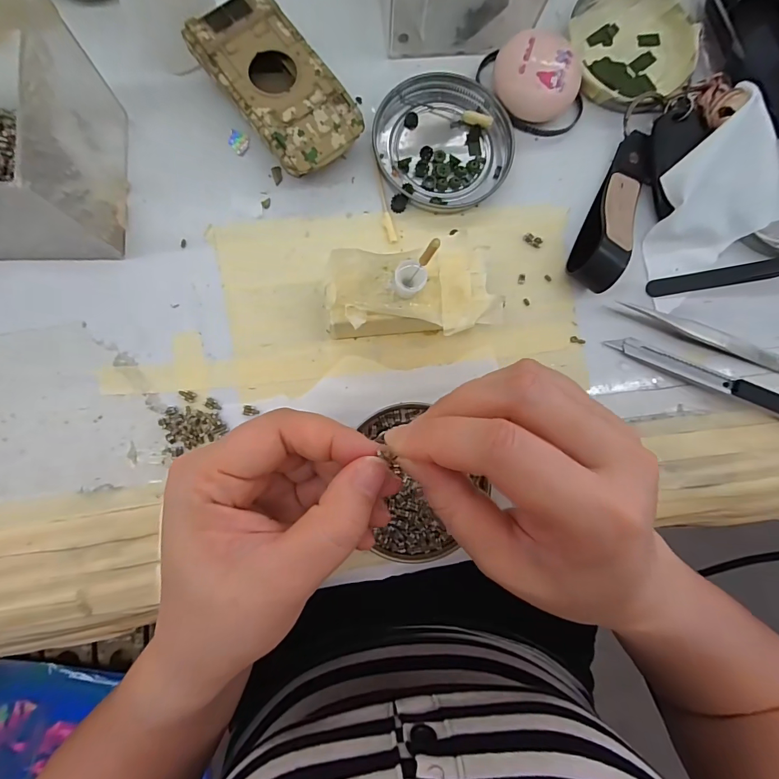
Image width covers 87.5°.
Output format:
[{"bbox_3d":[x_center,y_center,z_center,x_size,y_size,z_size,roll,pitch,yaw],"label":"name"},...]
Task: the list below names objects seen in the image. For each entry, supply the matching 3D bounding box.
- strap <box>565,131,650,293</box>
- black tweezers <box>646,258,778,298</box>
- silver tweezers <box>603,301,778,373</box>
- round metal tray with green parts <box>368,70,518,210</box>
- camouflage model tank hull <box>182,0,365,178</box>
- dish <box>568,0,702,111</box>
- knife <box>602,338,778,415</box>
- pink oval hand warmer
[{"bbox_3d":[0.130,-0.103,0.228,0.023,0.027,0.101,25,84,-2],"label":"strap"},{"bbox_3d":[0.217,-0.071,0.238,0.129,0.013,0.011,-10,86,-5],"label":"black tweezers"},{"bbox_3d":[0.188,-0.029,0.235,0.121,0.007,0.010,18,84,-2],"label":"silver tweezers"},{"bbox_3d":[0.031,-0.142,0.235,0.074,0.008,0.077,0,85,-4],"label":"round metal tray with green parts"},{"bbox_3d":[-0.059,-0.159,0.222,0.050,0.025,0.095,-38,89,-6],"label":"camouflage model tank hull"},{"bbox_3d":[0.148,-0.207,0.246,0.074,0.014,0.081,0,85,-4],"label":"dish"},{"bbox_3d":[0.189,-0.003,0.228,0.131,0.014,0.010,24,84,-2],"label":"knife"},{"bbox_3d":[0.083,-0.177,0.233,0.044,0.023,0.057,-32,88,-6],"label":"pink oval hand warmer"}]

